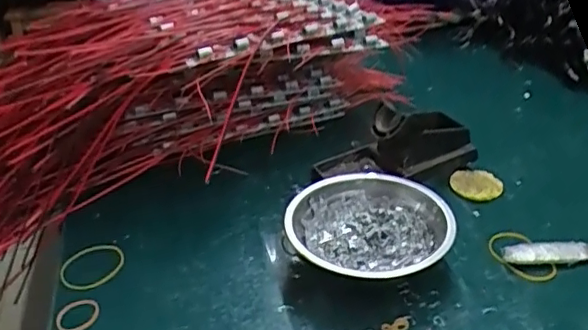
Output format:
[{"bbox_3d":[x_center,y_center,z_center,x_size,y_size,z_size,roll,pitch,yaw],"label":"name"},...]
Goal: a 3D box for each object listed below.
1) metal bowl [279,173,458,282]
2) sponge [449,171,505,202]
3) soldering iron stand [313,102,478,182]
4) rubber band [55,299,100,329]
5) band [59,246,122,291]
[{"bbox_3d":[0.060,0.054,0.455,0.123,0.038,0.119,-2,32,1],"label":"metal bowl"},{"bbox_3d":[0.173,0.019,0.536,0.047,0.006,0.041,7,33,15],"label":"sponge"},{"bbox_3d":[0.098,-0.021,0.549,0.153,0.065,0.066,-10,33,-11],"label":"soldering iron stand"},{"bbox_3d":[-0.159,0.110,0.416,0.027,0.005,0.029,-2,32,1],"label":"rubber band"},{"bbox_3d":[-0.164,0.082,0.460,0.044,0.008,0.052,19,38,31],"label":"band"}]

